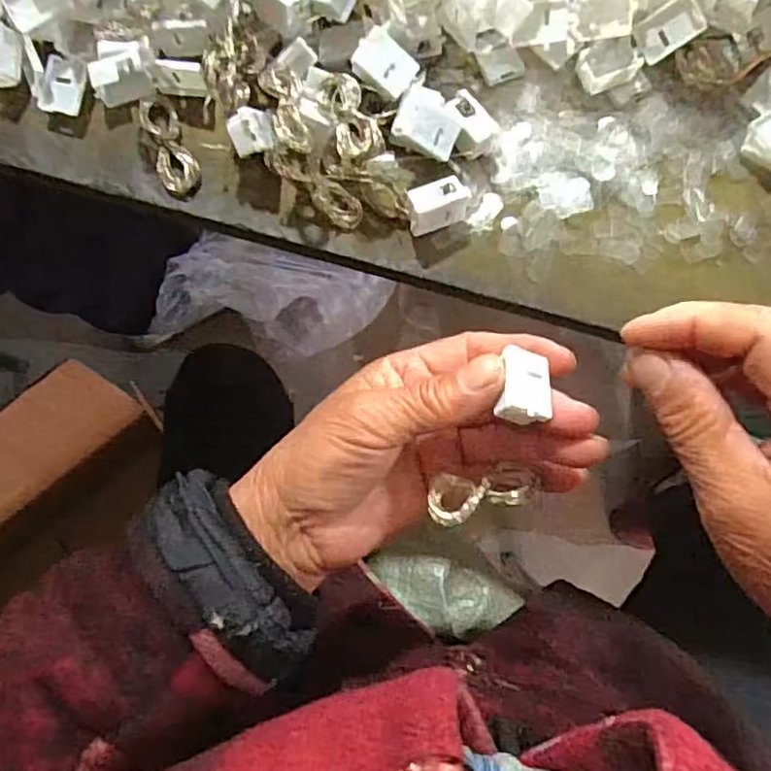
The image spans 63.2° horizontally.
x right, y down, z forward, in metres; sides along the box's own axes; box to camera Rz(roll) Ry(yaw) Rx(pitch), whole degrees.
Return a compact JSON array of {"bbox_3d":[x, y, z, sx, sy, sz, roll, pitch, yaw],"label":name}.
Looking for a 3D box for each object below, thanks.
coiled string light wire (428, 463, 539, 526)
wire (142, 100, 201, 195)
[{"bbox_3d":[0.042,0.045,0.262,0.044,0.014,0.018,-11,81,-2],"label":"coiled string light wire"},{"bbox_3d":[-0.103,-0.115,0.301,0.018,0.007,0.051,-19,82,-2],"label":"wire"}]

